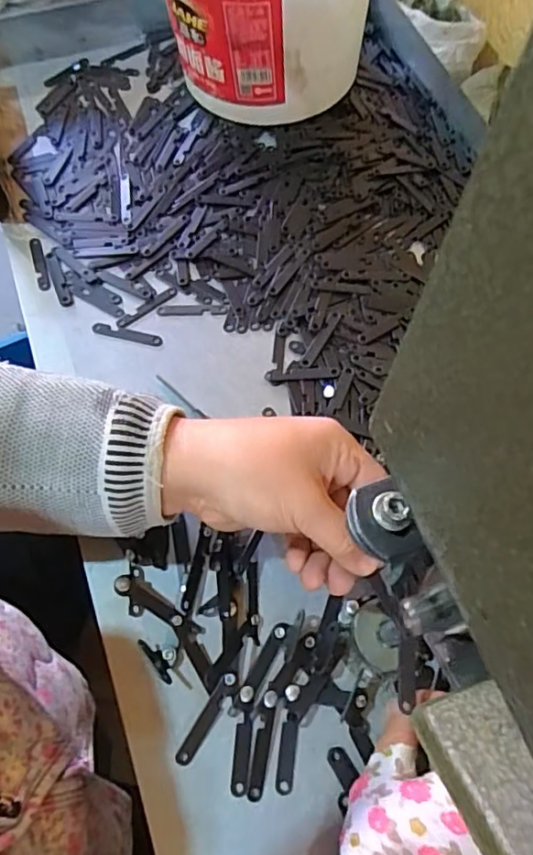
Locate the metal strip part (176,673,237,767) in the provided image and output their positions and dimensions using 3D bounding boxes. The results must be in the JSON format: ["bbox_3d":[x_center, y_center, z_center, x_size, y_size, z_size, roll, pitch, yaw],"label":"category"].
[{"bbox_3d":[-0.033,0.157,0.317,0.008,0.006,0.051,29,69,13],"label":"metal strip part"}]

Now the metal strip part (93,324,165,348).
[{"bbox_3d":[-0.101,-0.068,0.425,0.052,0.004,0.008,13,66,7],"label":"metal strip part"}]

